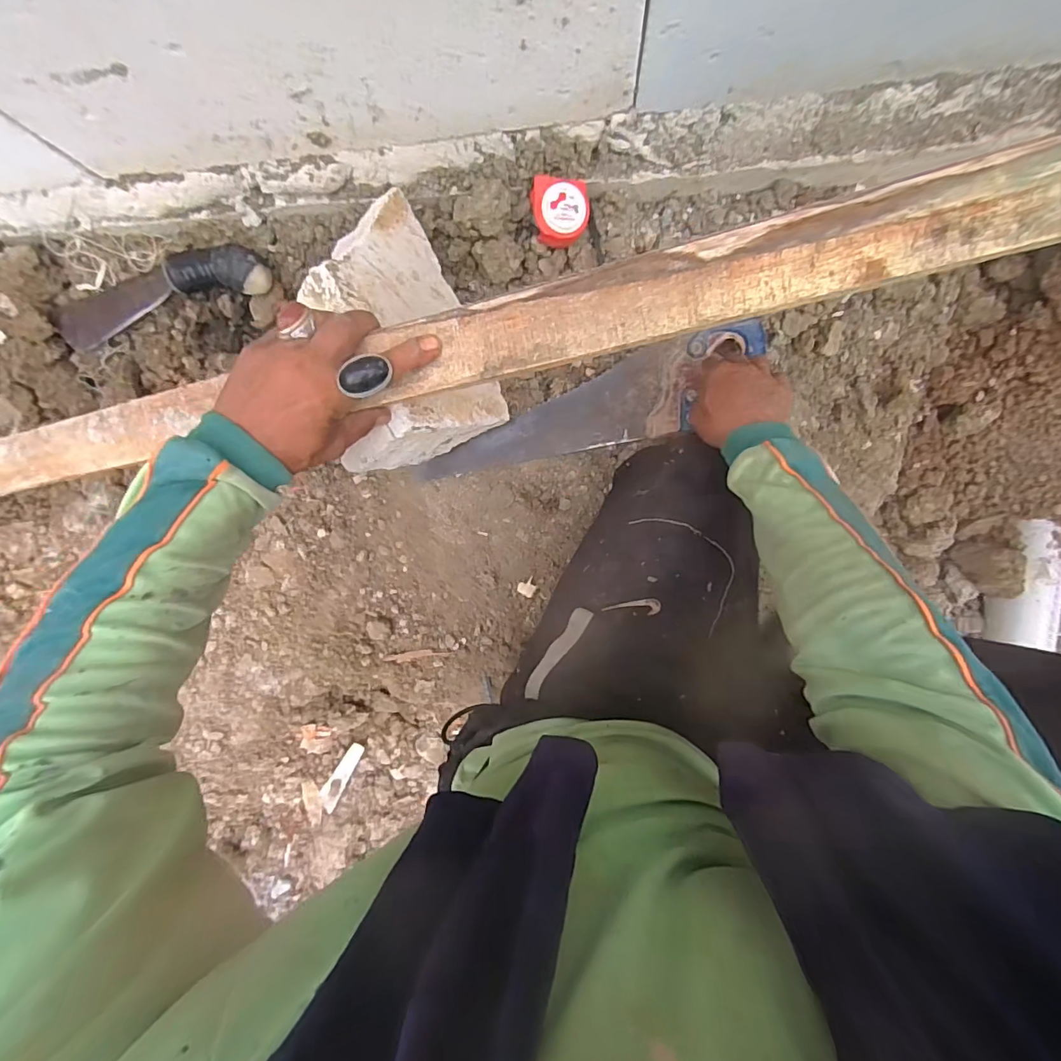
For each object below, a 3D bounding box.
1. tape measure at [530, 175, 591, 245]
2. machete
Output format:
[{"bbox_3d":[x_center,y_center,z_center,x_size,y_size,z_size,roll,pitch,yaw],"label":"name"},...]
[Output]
[{"bbox_3d":[0.035,-0.360,0.549,0.066,0.032,0.066,-2,109,-5],"label":"tape measure"},{"bbox_3d":[-0.476,-0.299,0.615,0.316,0.052,0.068,-11,94,6],"label":"machete"}]

